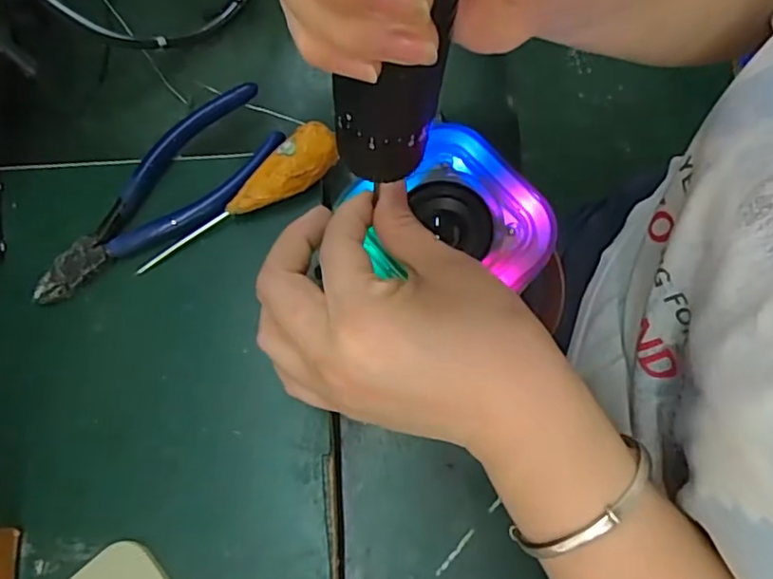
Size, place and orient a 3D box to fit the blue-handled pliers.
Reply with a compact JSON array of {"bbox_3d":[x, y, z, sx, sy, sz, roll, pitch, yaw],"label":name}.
[{"bbox_3d":[-0.122,-0.048,0.330,0.152,0.017,0.056,-40,79,-8],"label":"blue-handled pliers"}]

